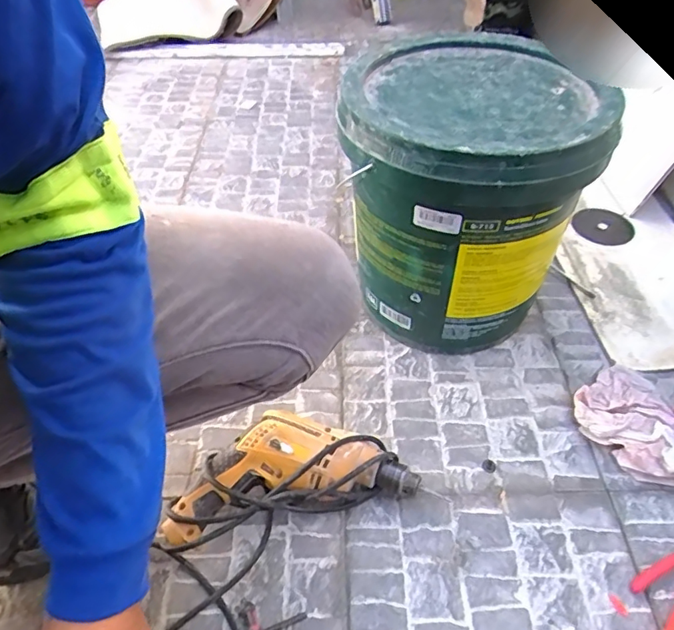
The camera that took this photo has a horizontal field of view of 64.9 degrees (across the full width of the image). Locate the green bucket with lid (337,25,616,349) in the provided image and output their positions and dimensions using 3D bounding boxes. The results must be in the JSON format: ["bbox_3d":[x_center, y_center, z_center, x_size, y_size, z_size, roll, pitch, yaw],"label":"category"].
[{"bbox_3d":[0.148,-0.134,0.699,0.263,0.341,0.285,-1,47,1],"label":"green bucket with lid"}]

